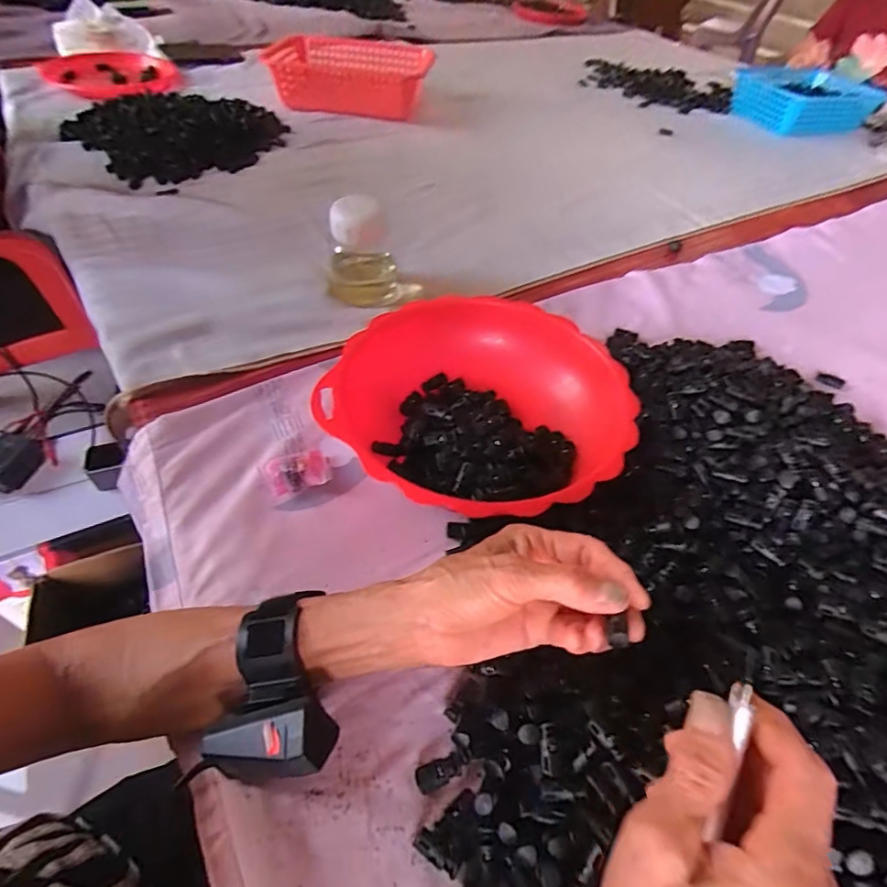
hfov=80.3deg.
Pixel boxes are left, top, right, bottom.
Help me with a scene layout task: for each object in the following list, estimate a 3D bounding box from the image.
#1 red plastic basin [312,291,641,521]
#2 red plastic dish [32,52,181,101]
[{"bbox_3d":[0.029,-0.029,0.455,0.232,0.063,0.237,3,49,-3],"label":"red plastic basin"},{"bbox_3d":[-0.619,-0.690,0.985,0.225,0.033,0.284,-23,55,-23],"label":"red plastic dish"}]

